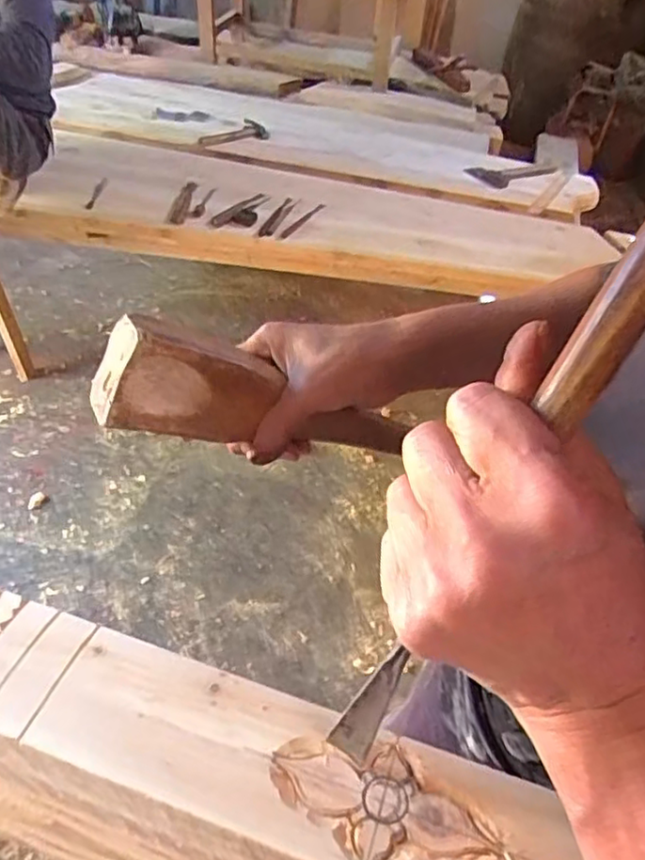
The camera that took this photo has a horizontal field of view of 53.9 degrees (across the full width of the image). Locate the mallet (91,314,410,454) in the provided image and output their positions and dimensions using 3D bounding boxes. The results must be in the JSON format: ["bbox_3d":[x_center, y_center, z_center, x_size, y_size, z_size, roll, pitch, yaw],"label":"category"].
[{"bbox_3d":[-0.033,-0.016,0.445,0.237,0.068,0.041,13,36,-39],"label":"mallet"}]

